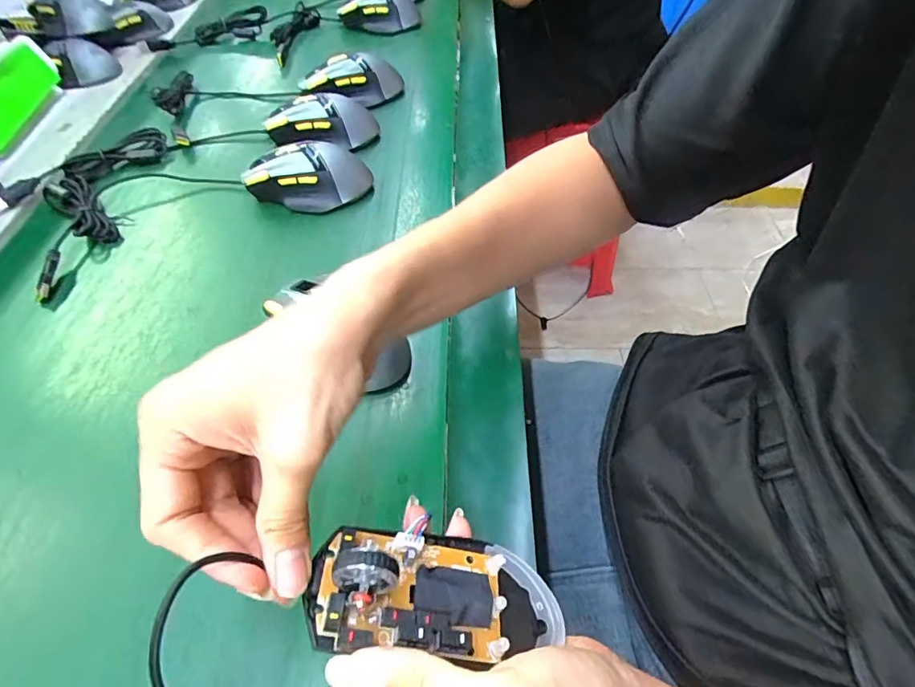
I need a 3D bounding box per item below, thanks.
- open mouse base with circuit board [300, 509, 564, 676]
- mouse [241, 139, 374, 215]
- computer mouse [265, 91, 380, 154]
[{"bbox_3d":[-0.003,0.106,0.214,0.111,0.031,0.049,16,48,-22],"label":"open mouse base with circuit board"},{"bbox_3d":[-0.140,-0.156,0.466,0.111,0.045,0.057,-1,52,-4],"label":"mouse"},{"bbox_3d":[-0.141,-0.232,0.524,0.112,0.044,0.072,-23,56,-20],"label":"computer mouse"}]

